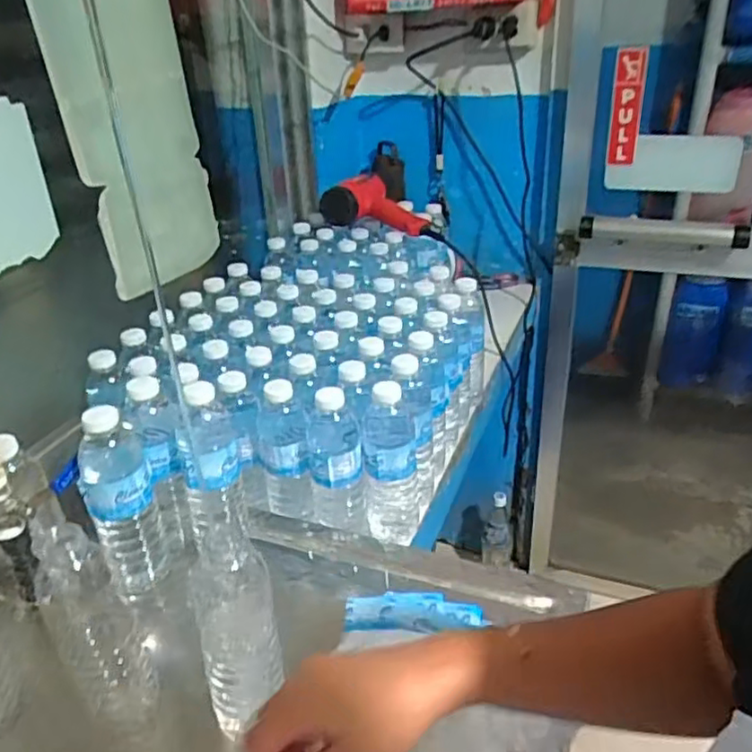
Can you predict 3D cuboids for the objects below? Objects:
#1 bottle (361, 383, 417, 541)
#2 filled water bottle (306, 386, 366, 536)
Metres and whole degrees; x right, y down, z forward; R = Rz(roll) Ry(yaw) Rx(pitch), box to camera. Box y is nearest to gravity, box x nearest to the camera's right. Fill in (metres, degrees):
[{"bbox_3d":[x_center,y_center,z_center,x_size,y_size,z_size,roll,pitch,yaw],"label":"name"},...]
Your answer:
[{"bbox_3d":[0.017,0.099,0.748,0.060,0.199,0.061,0,30,5],"label":"bottle"},{"bbox_3d":[-0.047,0.095,0.743,0.062,0.177,0.075,-7,30,-6],"label":"filled water bottle"}]

